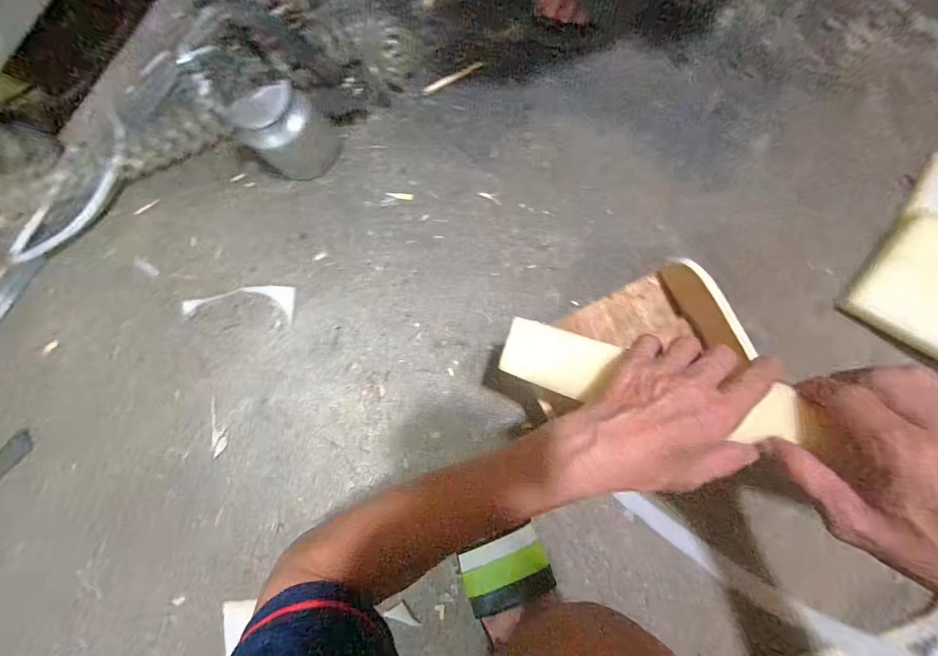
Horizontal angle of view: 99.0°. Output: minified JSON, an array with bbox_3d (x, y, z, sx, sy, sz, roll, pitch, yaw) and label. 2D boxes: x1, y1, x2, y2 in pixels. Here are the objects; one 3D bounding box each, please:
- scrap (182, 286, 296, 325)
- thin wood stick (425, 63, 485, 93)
[{"bbox_3d":[-0.343,-0.039,0.594,0.178,0.004,0.054,4,87,9],"label":"scrap"},{"bbox_3d":[-0.023,-0.357,0.568,0.088,0.004,0.011,-22,83,6],"label":"thin wood stick"}]

